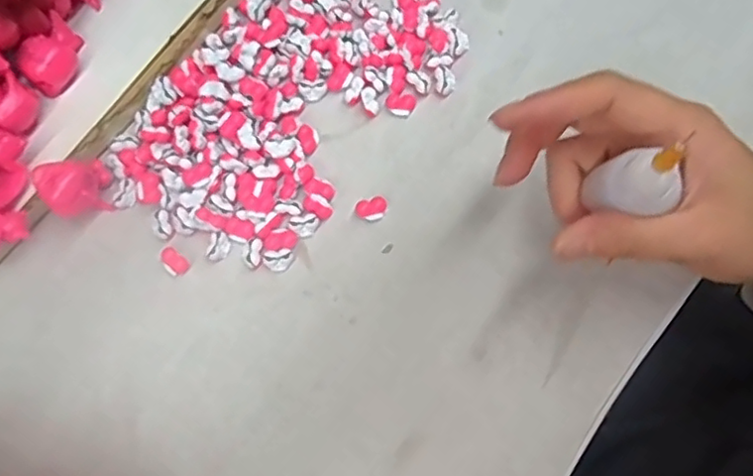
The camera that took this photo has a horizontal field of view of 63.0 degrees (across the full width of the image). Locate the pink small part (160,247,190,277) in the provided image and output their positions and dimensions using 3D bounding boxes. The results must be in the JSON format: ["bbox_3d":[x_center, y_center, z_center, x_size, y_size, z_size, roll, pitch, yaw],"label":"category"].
[{"bbox_3d":[-0.096,0.011,0.290,0.015,0.004,0.010,39,81,8],"label":"pink small part"}]

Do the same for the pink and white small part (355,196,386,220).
[{"bbox_3d":[-0.002,-0.014,0.294,0.015,0.004,0.011,-14,78,-3],"label":"pink and white small part"}]

